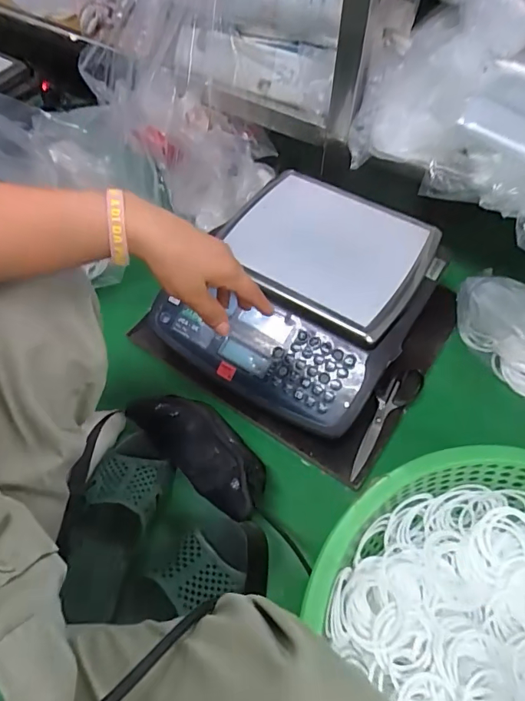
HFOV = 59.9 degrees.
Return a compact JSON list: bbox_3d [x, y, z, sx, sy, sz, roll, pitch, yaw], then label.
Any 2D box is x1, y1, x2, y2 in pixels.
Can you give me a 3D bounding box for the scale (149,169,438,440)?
[{"bbox_3d":[0.059,-0.099,0.688,0.337,0.090,0.366,30,61,18],"label":"scale"}]

